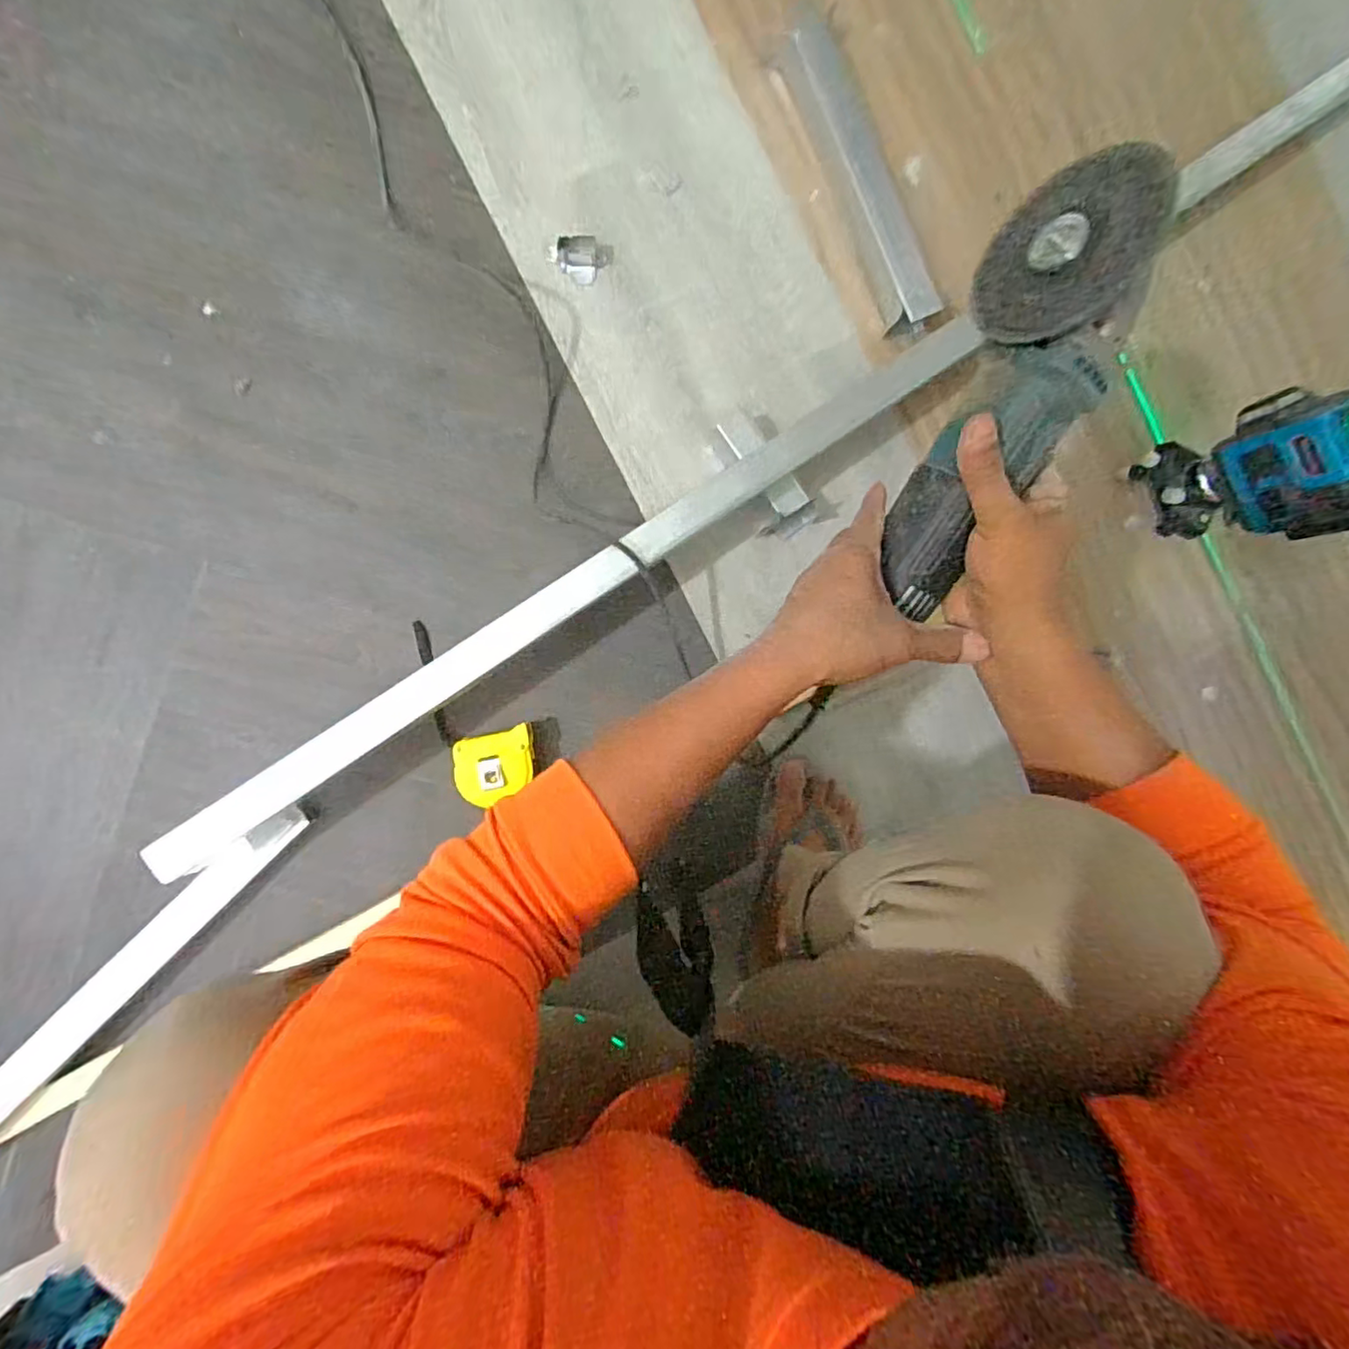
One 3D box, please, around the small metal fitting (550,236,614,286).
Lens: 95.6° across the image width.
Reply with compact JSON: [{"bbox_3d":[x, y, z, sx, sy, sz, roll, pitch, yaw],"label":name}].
[{"bbox_3d":[-0.099,-0.439,0.650,0.065,0.026,0.035,2,90,-6],"label":"small metal fitting"}]

